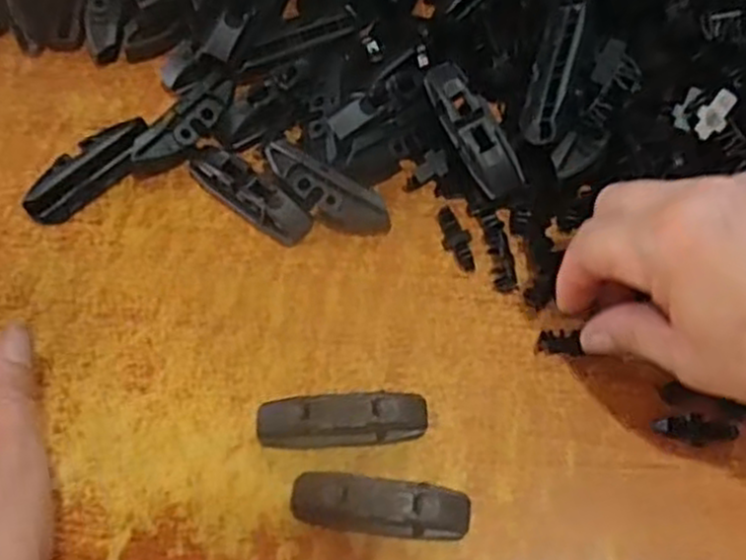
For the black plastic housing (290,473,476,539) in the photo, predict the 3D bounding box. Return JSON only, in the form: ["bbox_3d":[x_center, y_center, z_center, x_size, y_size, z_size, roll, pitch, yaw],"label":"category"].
[{"bbox_3d":[0.003,0.094,0.323,0.073,0.020,0.020,6,68,5],"label":"black plastic housing"}]

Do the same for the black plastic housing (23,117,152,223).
[{"bbox_3d":[-0.142,-0.055,0.393,0.069,0.018,0.022,-35,70,-12],"label":"black plastic housing"}]

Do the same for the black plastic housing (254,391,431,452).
[{"bbox_3d":[-0.013,0.061,0.338,0.073,0.022,0.020,-4,67,0],"label":"black plastic housing"}]

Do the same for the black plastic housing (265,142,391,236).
[{"bbox_3d":[-0.024,-0.042,0.387,0.070,0.022,0.018,29,71,13],"label":"black plastic housing"}]

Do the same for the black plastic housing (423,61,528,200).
[{"bbox_3d":[0.049,-0.074,0.375,0.022,0.017,0.072,-29,83,-9],"label":"black plastic housing"}]

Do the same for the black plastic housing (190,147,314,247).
[{"bbox_3d":[-0.064,-0.044,0.391,0.071,0.019,0.020,36,73,15],"label":"black plastic housing"}]

